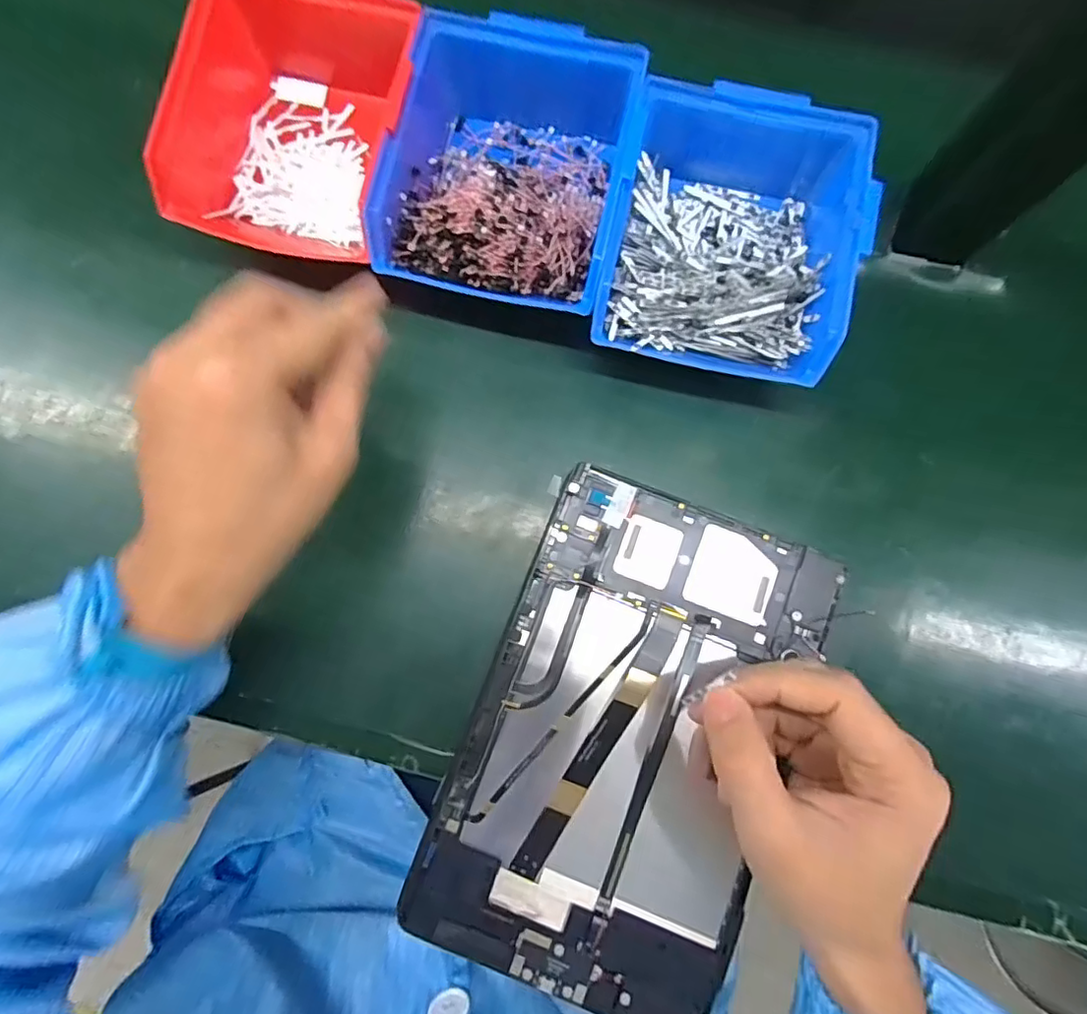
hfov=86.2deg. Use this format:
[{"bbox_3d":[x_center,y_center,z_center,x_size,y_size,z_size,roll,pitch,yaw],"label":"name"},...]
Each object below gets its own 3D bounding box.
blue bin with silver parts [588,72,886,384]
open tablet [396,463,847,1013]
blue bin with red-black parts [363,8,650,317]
[{"bbox_3d":[0.100,-0.150,0.323,0.122,0.078,0.154,12,81,1],"label":"blue bin with silver parts"},{"bbox_3d":[0.042,0.112,0.287,0.148,0.014,0.237,21,79,3],"label":"open tablet"},{"bbox_3d":[-0.016,-0.191,0.317,0.123,0.060,0.164,11,81,1],"label":"blue bin with red-black parts"}]

